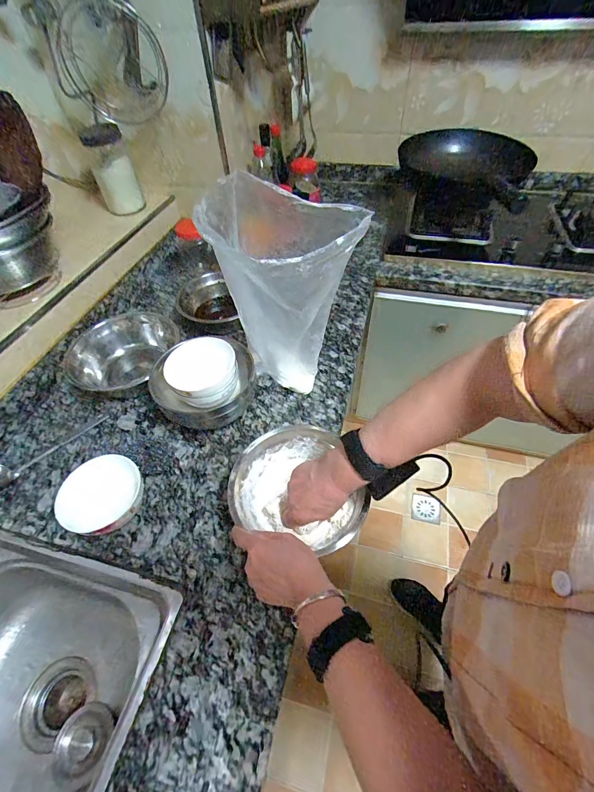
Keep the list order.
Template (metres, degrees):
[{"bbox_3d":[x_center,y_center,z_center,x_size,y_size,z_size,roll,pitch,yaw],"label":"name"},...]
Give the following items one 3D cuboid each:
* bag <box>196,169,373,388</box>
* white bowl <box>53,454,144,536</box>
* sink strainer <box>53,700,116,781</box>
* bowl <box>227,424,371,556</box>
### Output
[{"bbox_3d":[-0.023,-0.127,0.559,0.191,0.348,0.175,22,56,20],"label":"bag"},{"bbox_3d":[-0.288,0.155,0.516,0.115,0.062,0.112,-2,51,2],"label":"white bowl"},{"bbox_3d":[-0.312,0.509,0.501,0.072,0.038,0.082,17,39,-3],"label":"sink strainer"},{"bbox_3d":[-0.007,0.149,0.511,0.172,0.081,0.181,-1,51,1],"label":"bowl"}]

